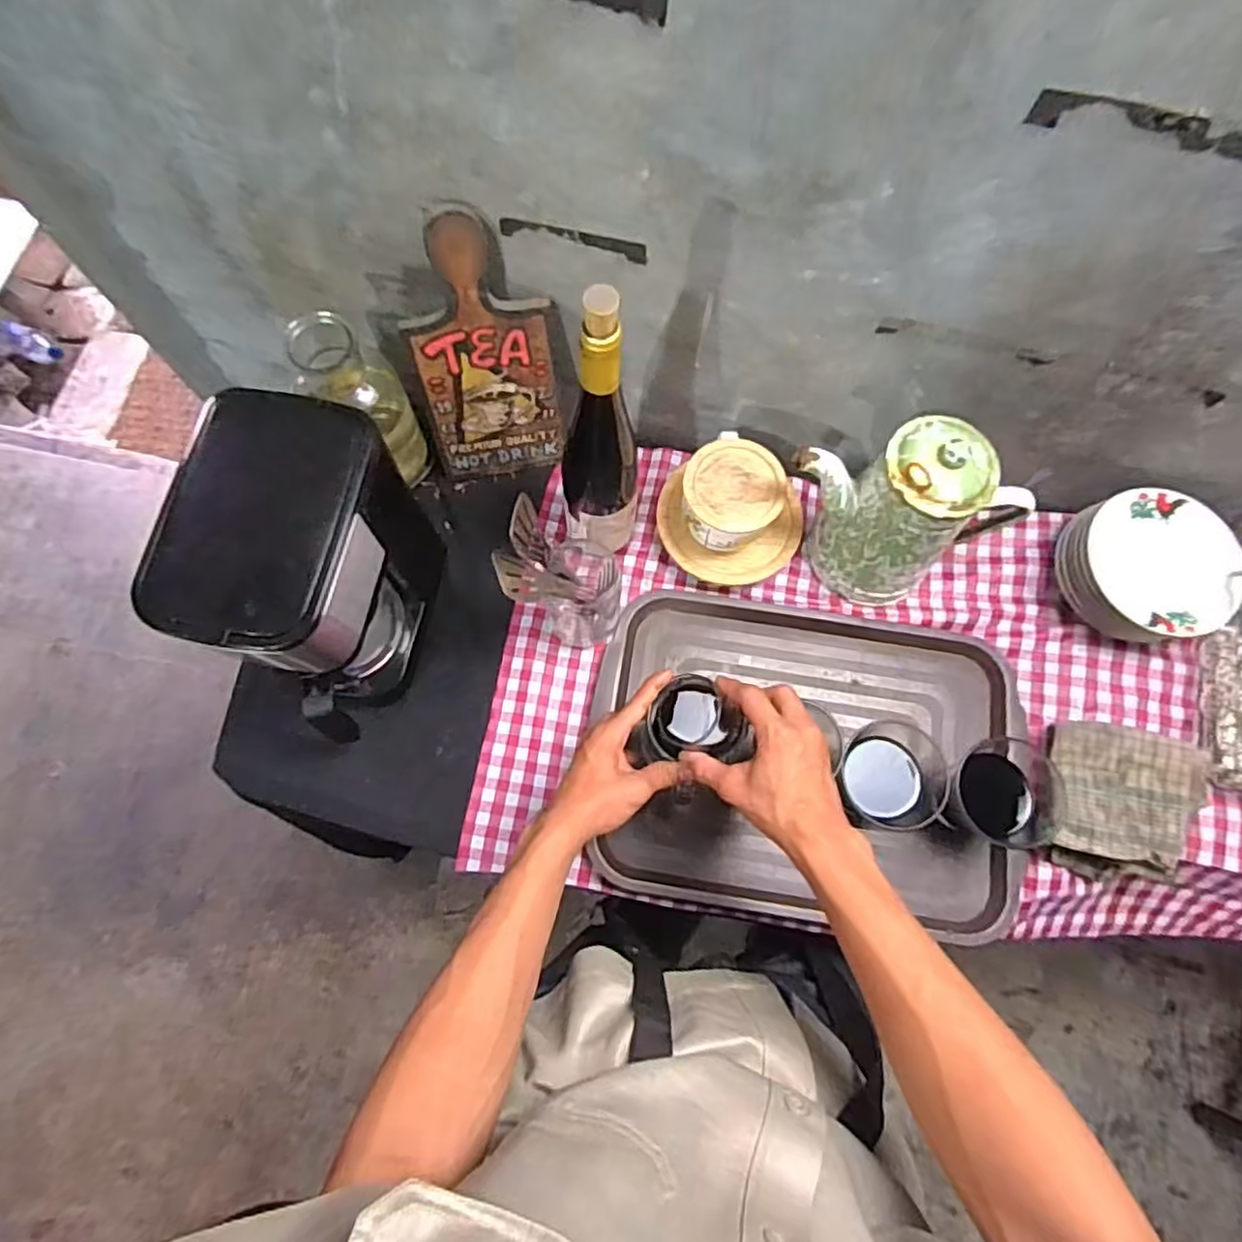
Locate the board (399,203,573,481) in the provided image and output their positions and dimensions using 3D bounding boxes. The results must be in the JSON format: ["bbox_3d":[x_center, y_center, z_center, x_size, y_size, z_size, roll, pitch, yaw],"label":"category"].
[{"bbox_3d":[-0.129,-0.255,0.692,0.146,0.282,0.009,-10,55,-6],"label":"board"}]

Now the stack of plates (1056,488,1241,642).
[{"bbox_3d":[0.535,-0.049,0.719,0.148,0.078,0.147,-2,73,-2],"label":"stack of plates"}]

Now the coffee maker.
[{"bbox_3d":[-0.273,-0.031,0.618,0.131,0.259,0.218,12,73,2],"label":"coffee maker"}]

